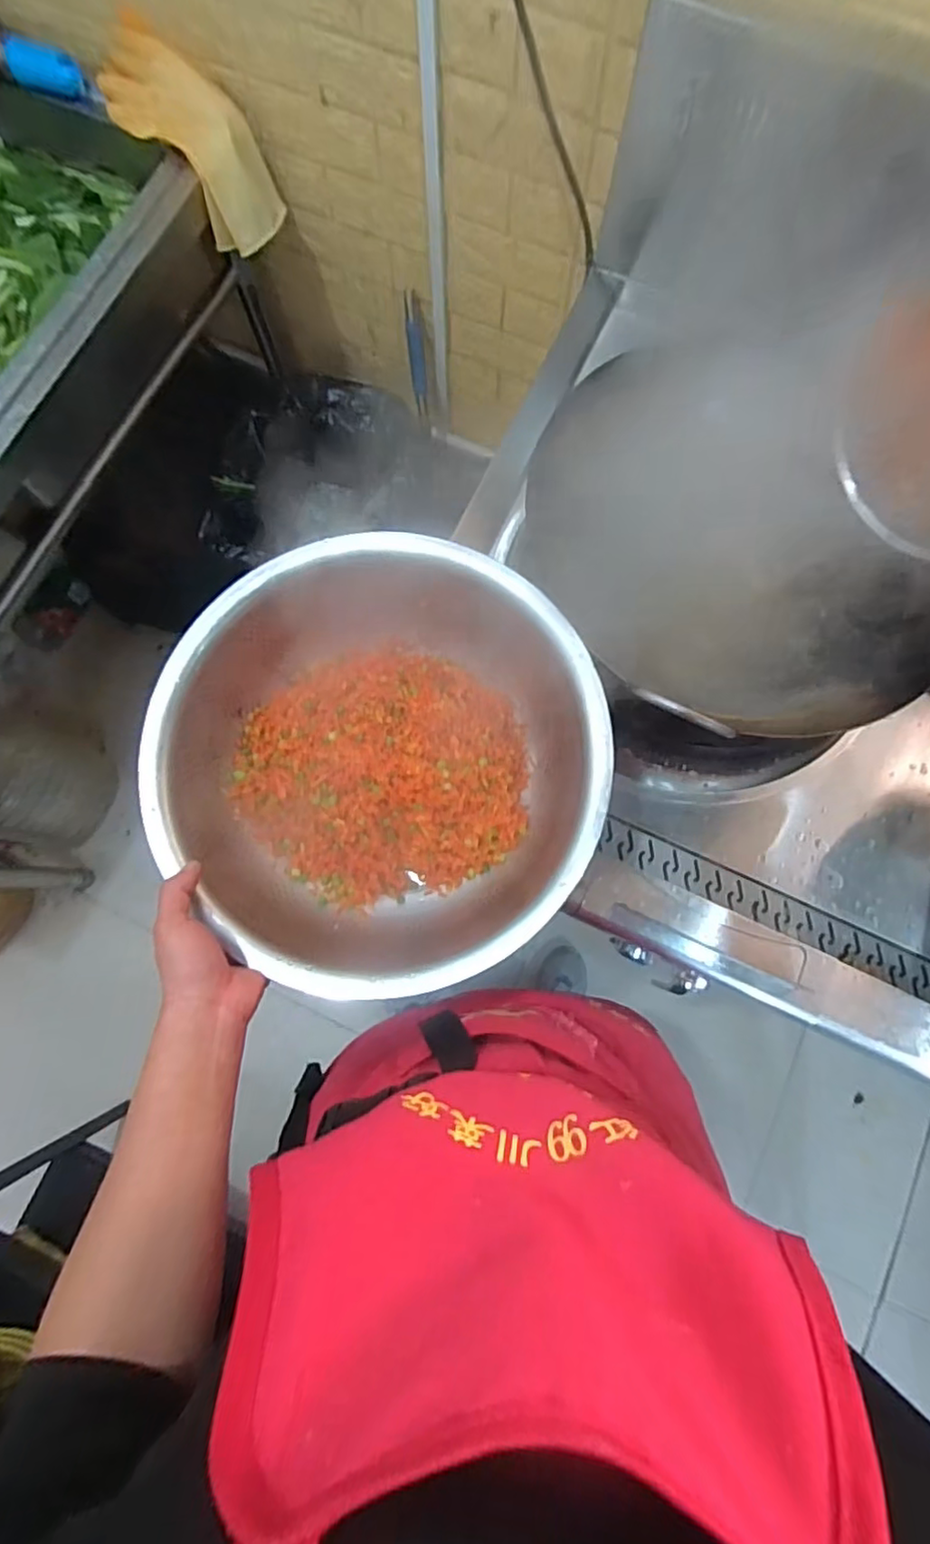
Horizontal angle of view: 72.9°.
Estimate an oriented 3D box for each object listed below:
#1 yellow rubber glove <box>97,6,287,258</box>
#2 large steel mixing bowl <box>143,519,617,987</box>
[{"bbox_3d":[-0.371,-0.874,0.858,0.129,0.088,0.274,-46,108,-9],"label":"yellow rubber glove"},{"bbox_3d":[-0.075,-0.008,0.568,0.364,0.120,0.365,0,79,-1],"label":"large steel mixing bowl"}]

